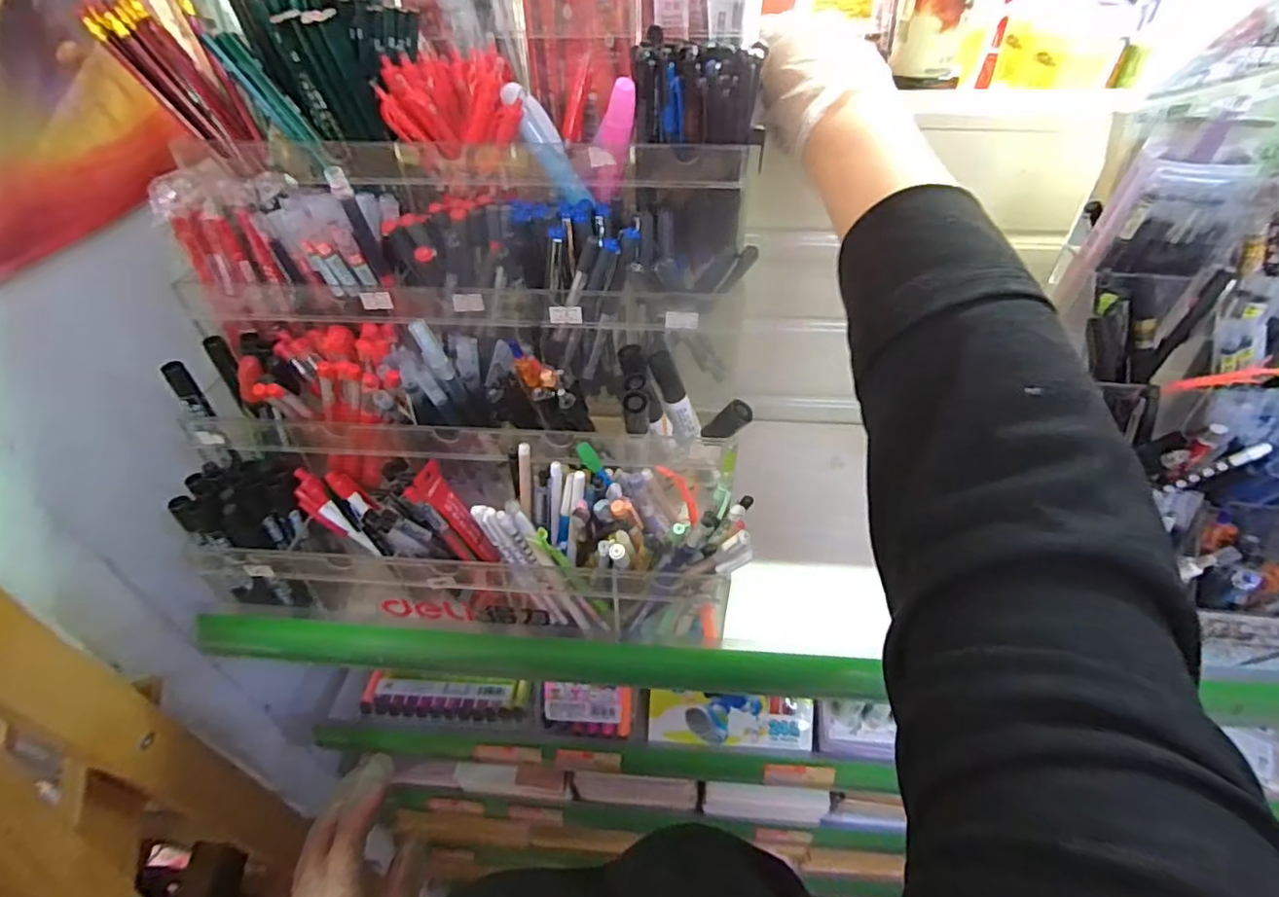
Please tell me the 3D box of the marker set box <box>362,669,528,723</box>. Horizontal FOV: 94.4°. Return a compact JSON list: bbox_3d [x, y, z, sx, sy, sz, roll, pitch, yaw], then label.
[{"bbox_3d":[-0.211,0.268,0.641,0.181,0.021,0.045,1,45,3],"label":"marker set box"}]

